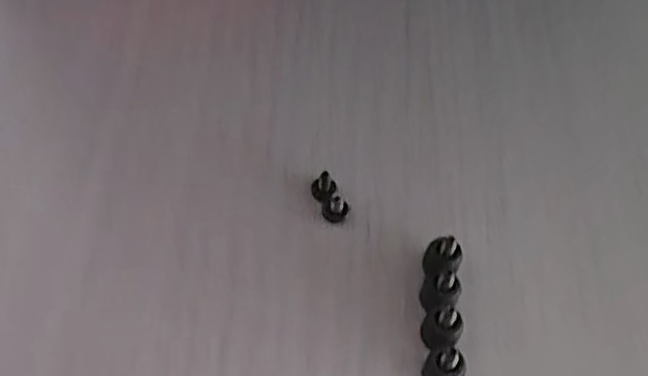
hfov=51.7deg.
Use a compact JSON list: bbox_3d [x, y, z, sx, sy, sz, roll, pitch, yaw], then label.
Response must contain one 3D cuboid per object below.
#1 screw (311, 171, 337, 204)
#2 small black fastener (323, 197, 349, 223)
[{"bbox_3d":[0.000,0.000,0.186,0.007,0.007,0.006,7,54,0],"label":"screw"},{"bbox_3d":[0.003,0.006,0.183,0.007,0.006,0.006,5,54,0],"label":"small black fastener"}]

